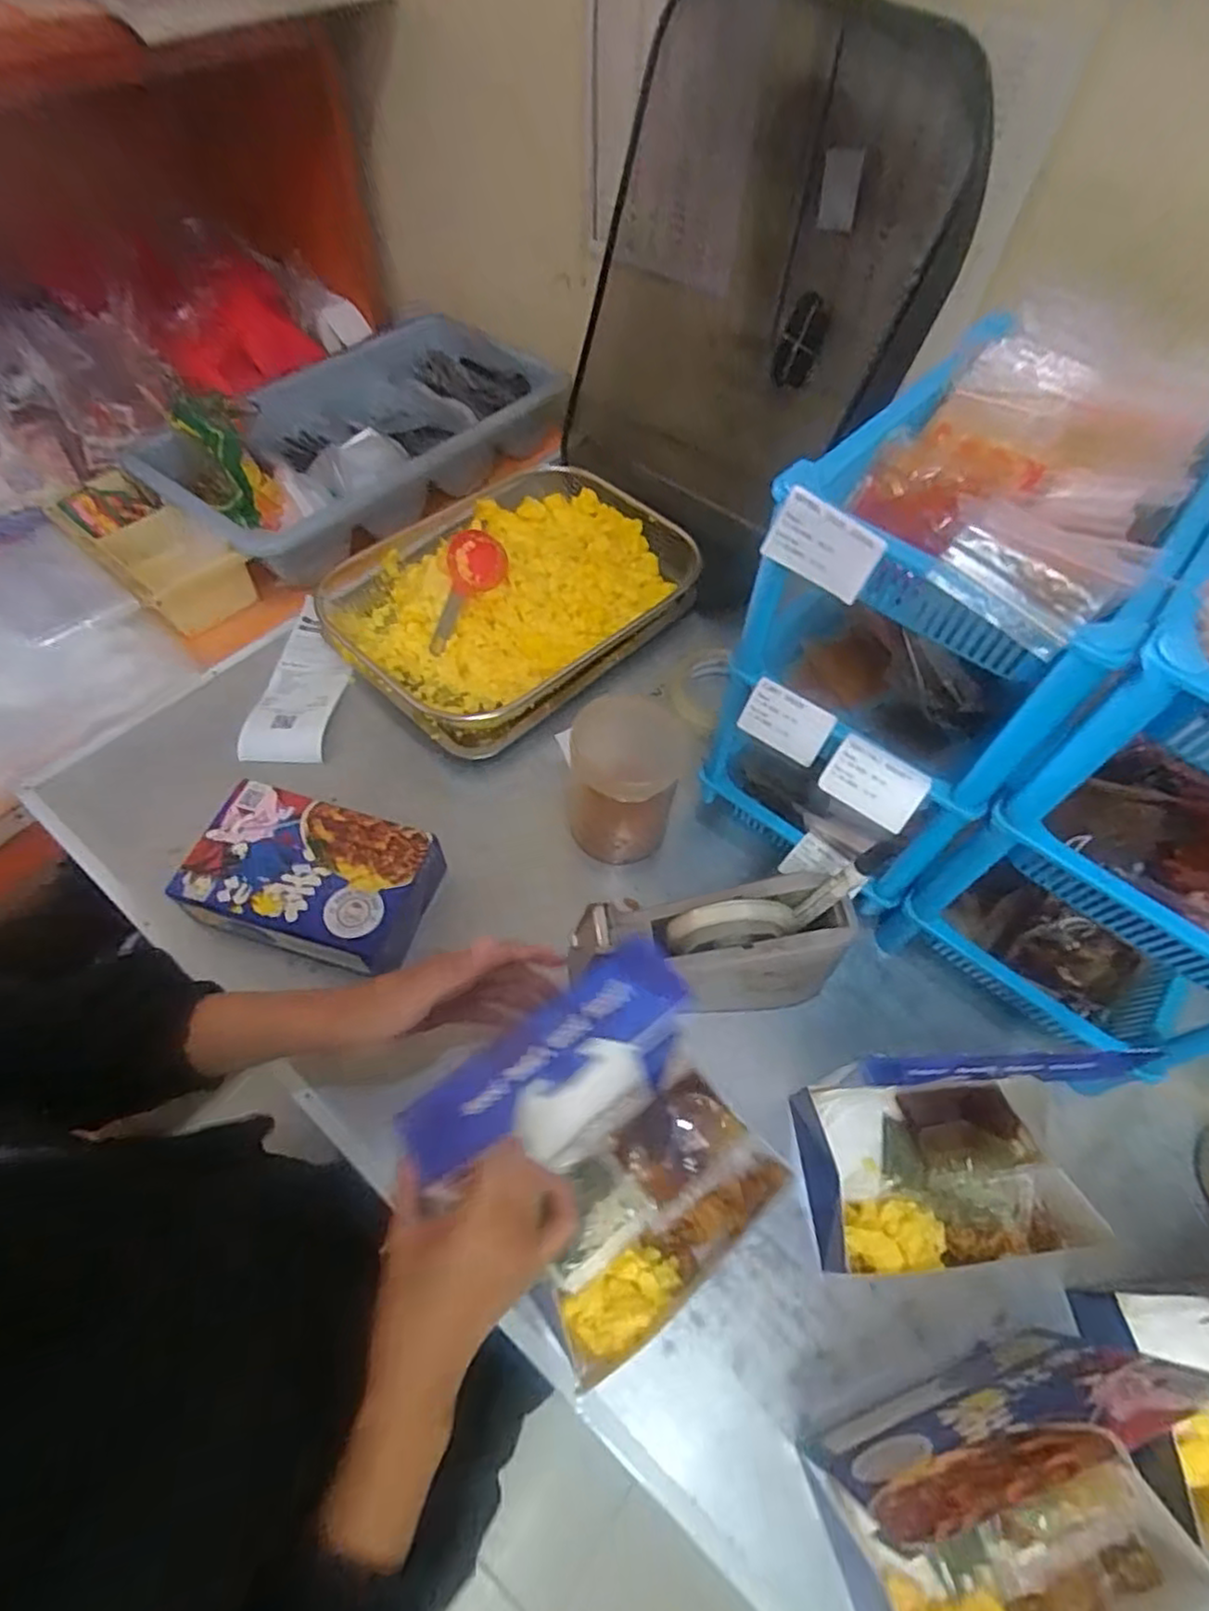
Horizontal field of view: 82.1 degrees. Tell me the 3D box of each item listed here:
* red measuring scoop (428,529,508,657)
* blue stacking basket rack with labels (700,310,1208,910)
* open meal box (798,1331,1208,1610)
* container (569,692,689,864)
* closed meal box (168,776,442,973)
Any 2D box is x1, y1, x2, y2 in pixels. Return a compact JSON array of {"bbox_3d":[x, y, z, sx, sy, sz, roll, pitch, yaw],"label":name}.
[{"bbox_3d":[-0.148,-0.217,0.716,0.054,0.030,0.129,29,96,15],"label":"red measuring scoop"},{"bbox_3d":[0.241,-0.120,0.523,0.206,0.319,0.301,39,63,21],"label":"blue stacking basket rack with labels"},{"bbox_3d":[0.218,0.363,0.339,0.180,0.148,0.119,-16,59,-13],"label":"open meal box"},{"bbox_3d":[0.015,-0.021,0.584,0.090,0.120,0.095,6,57,1],"label":"container"},{"bbox_3d":[-0.231,0.063,0.564,0.187,0.056,0.112,15,57,7],"label":"closed meal box"}]

